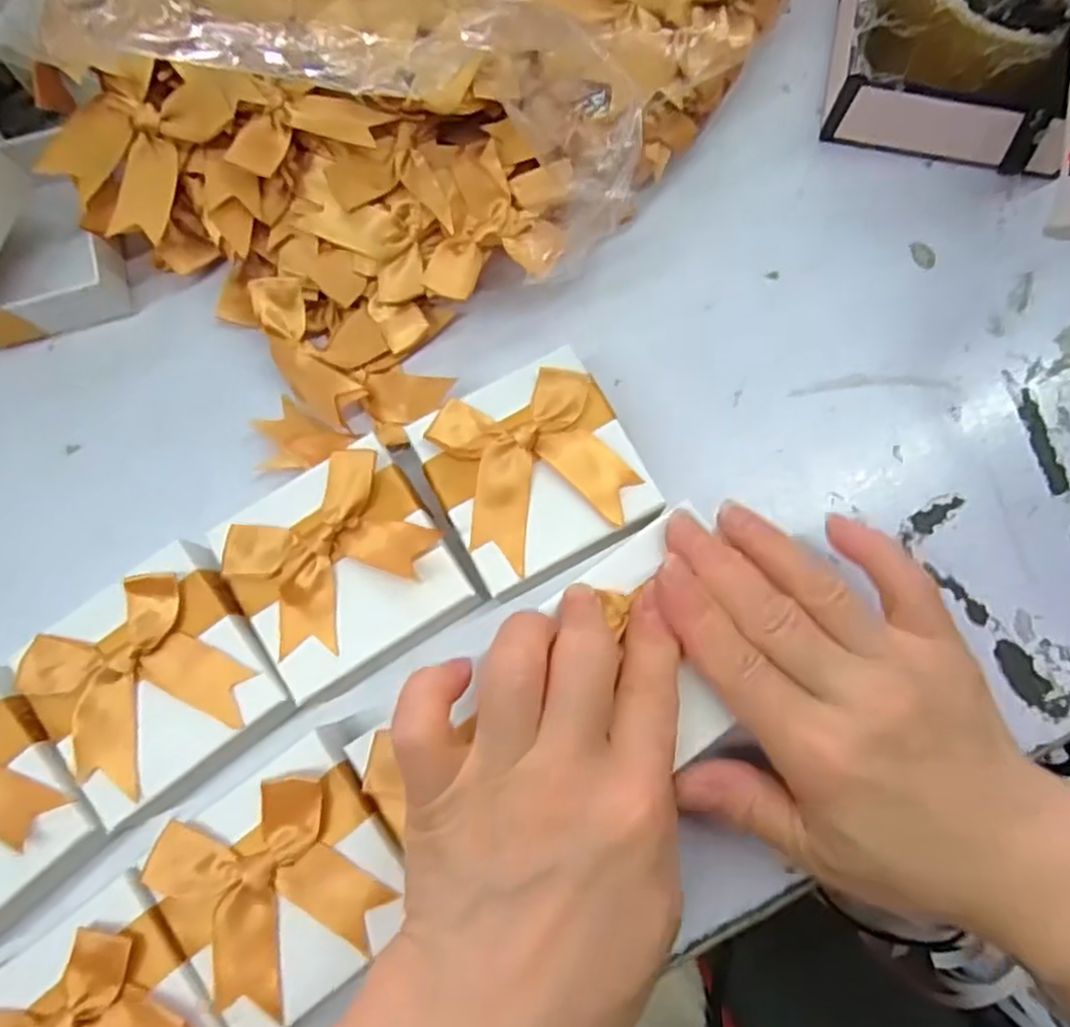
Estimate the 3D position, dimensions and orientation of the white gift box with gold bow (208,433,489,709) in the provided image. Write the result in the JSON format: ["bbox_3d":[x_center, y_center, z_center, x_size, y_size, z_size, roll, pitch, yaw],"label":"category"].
[{"bbox_3d":[-0.067,0.019,0.259,0.070,0.034,0.070,-30,79,-6],"label":"white gift box with gold bow"}]

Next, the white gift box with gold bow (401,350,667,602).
[{"bbox_3d":[0.000,-0.014,0.266,0.067,0.030,0.068,-27,79,-5],"label":"white gift box with gold bow"}]

